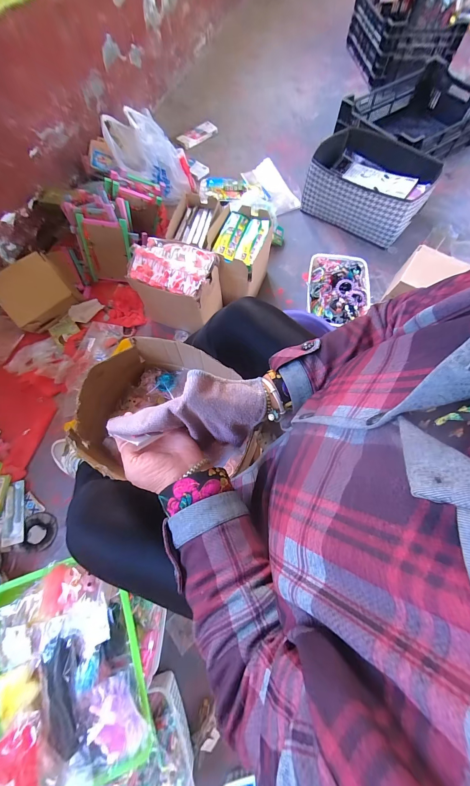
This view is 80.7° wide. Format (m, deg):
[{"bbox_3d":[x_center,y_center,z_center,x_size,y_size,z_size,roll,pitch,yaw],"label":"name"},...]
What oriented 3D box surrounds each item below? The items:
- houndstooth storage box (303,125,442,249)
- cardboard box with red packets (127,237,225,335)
[{"bbox_3d":[0.543,-0.845,1.139,0.451,0.195,0.374,27,71,11],"label":"houndstooth storage box"},{"bbox_3d":[-0.171,-0.334,0.871,0.251,0.197,0.176,14,69,6],"label":"cardboard box with red packets"}]

